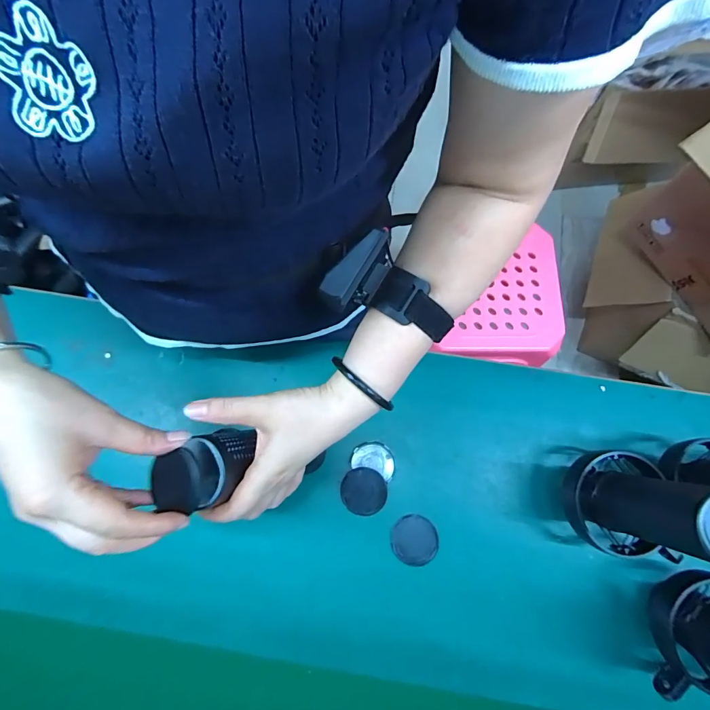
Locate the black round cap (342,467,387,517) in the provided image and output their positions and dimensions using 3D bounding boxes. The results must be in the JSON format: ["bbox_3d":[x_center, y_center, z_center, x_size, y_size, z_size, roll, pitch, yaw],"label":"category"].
[{"bbox_3d":[0.010,0.153,0.436,0.050,0.004,0.049,0,77,0],"label":"black round cap"}]

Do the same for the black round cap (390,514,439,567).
[{"bbox_3d":[0.065,0.202,0.426,0.050,0.009,0.048,0,77,0],"label":"black round cap"}]

